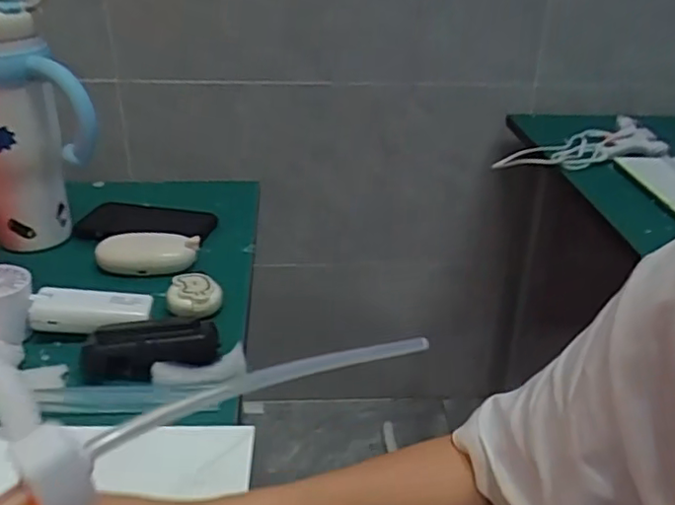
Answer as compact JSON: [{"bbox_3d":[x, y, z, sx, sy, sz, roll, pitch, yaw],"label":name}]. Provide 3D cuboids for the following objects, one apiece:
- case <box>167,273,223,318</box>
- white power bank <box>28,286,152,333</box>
[{"bbox_3d":[-0.134,0.039,0.586,0.049,0.023,0.040,-5,29,-12],"label":"case"},{"bbox_3d":[-0.217,0.050,0.550,0.098,0.024,0.030,-1,29,-6],"label":"white power bank"}]

